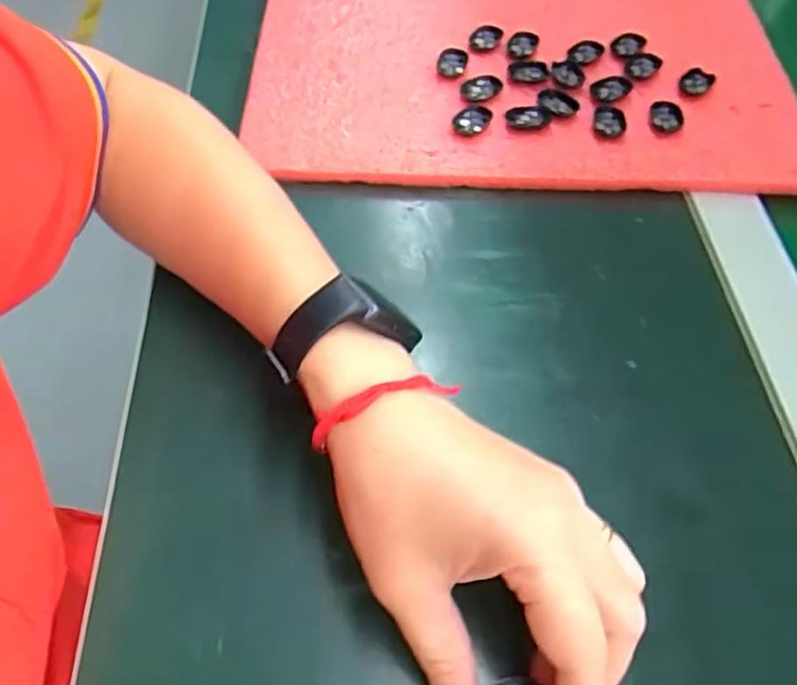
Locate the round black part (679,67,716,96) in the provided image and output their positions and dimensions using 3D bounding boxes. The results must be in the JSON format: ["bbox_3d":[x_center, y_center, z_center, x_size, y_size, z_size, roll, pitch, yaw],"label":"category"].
[{"bbox_3d":[0.192,-0.168,0.421,0.018,0.007,0.022,30,62,17],"label":"round black part"}]

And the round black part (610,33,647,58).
[{"bbox_3d":[0.154,-0.200,0.439,0.027,0.004,0.017,-36,65,-22],"label":"round black part"}]

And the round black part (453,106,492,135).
[{"bbox_3d":[0.045,-0.135,0.394,0.021,0.004,0.025,22,57,11],"label":"round black part"}]

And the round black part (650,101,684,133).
[{"bbox_3d":[0.165,-0.139,0.401,0.019,0.006,0.023,5,56,0],"label":"round black part"}]

